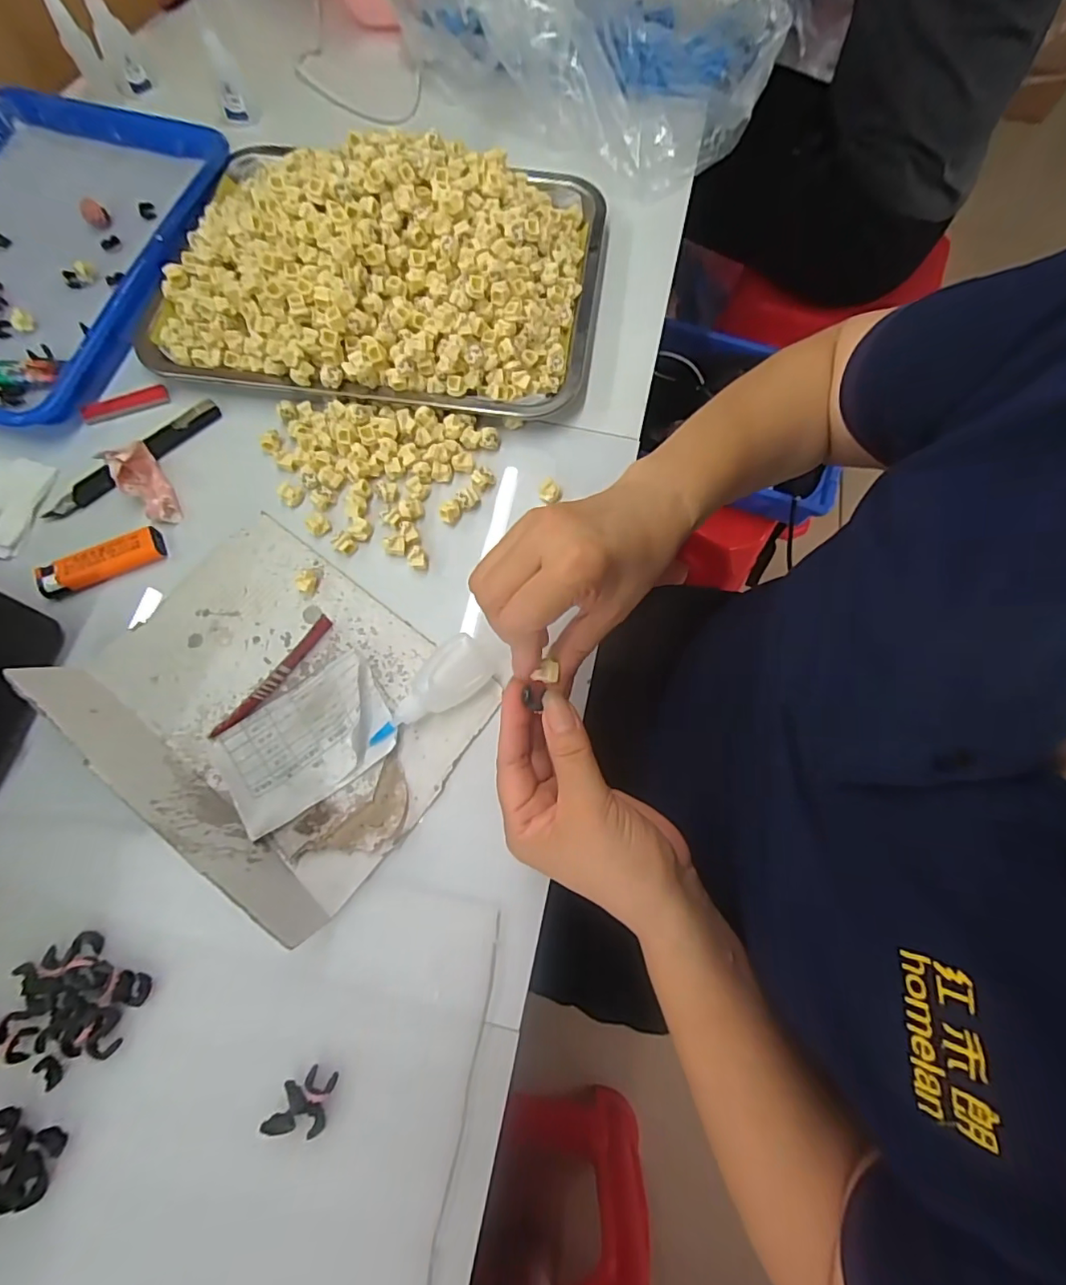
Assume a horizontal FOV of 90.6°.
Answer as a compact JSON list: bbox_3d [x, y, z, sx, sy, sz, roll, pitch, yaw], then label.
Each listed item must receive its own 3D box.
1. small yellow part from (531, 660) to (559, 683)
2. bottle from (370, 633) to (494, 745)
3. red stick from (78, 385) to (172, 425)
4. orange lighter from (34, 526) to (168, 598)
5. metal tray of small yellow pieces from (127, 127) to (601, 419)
[{"bbox_3d":[0.006,0.015,0.267,0.012,0.006,0.011,-4,72,-1],"label":"small yellow part"},{"bbox_3d":[-0.063,0.034,0.334,0.033,0.024,0.086,43,77,12],"label":"bottle"},{"bbox_3d":[-0.321,-0.189,0.417,0.065,0.009,0.012,-19,73,-6],"label":"red stick"},{"bbox_3d":[-0.302,-0.056,0.369,0.080,0.012,0.023,-23,74,-7],"label":"orange lighter"},{"bbox_3d":[-0.123,-0.307,0.410,0.349,0.074,0.256,8,73,3],"label":"metal tray of small yellow pieces"}]

